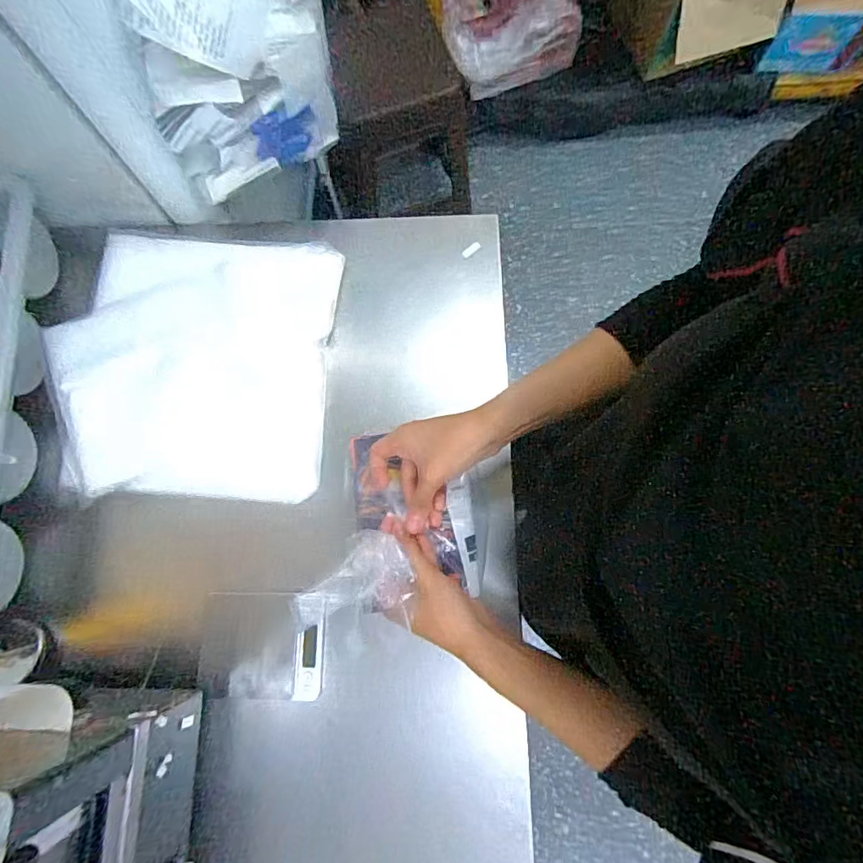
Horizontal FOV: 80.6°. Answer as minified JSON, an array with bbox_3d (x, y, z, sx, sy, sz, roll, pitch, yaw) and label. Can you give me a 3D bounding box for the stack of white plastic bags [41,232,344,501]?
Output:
[{"bbox_3d":[-0.267,-0.079,0.579,0.291,0.029,0.298,3,79,-9],"label":"stack of white plastic bags"}]

